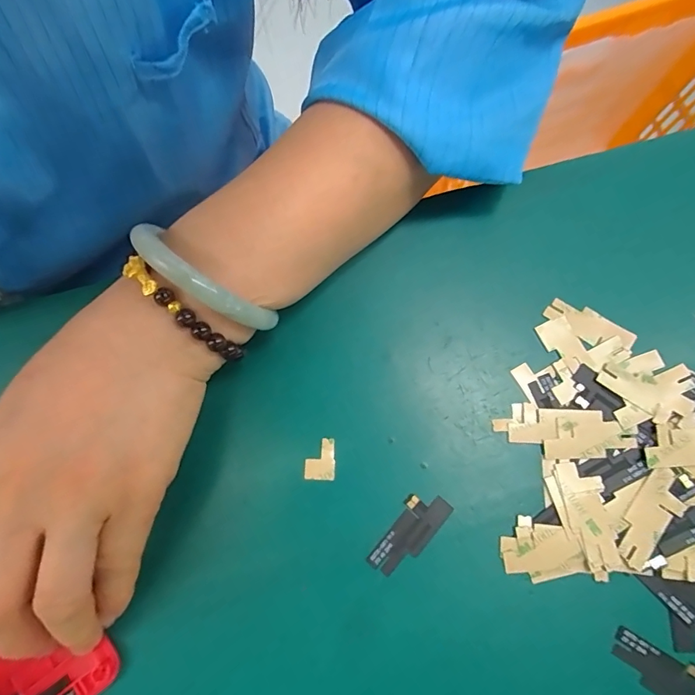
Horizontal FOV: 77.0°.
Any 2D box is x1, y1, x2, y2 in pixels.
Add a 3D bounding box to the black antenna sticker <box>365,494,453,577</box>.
[{"bbox_3d":[0.026,0.080,0.189,0.017,0.004,0.040,41,82,9],"label":"black antenna sticker"}]

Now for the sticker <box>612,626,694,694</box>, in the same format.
[{"bbox_3d":[0.125,0.130,0.174,0.039,0.004,0.017,30,80,7],"label":"sticker"}]

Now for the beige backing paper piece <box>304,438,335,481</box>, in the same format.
[{"bbox_3d":[-0.012,0.050,0.196,0.013,0.004,0.018,3,78,2],"label":"beige backing paper piece"}]

